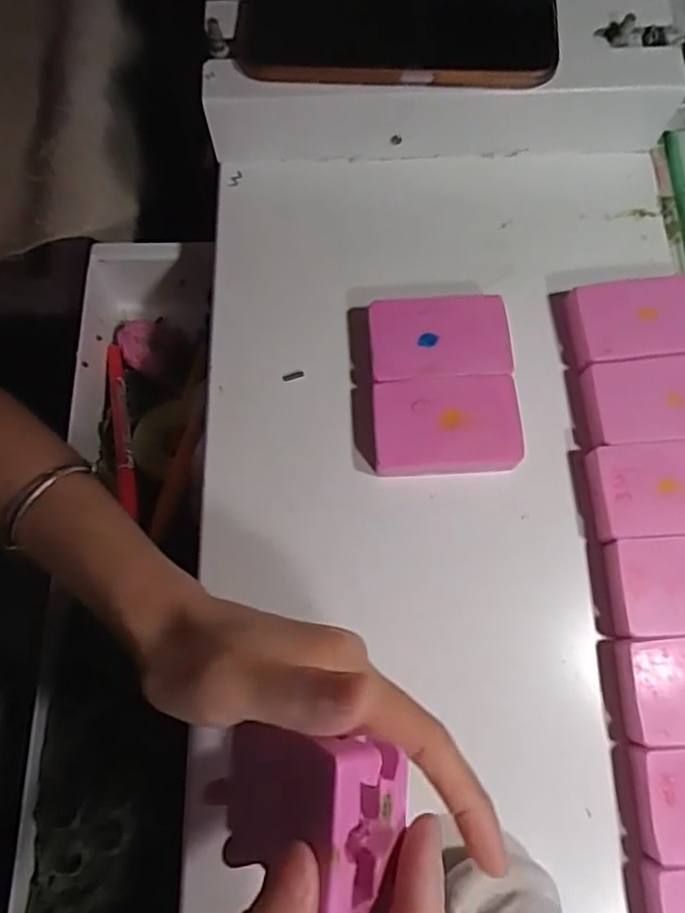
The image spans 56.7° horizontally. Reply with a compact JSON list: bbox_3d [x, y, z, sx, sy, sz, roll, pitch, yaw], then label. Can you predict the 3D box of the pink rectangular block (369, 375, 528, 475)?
[{"bbox_3d":[0.051,-0.015,0.314,0.070,0.021,0.046,-2,73,1],"label":"pink rectangular block"}]

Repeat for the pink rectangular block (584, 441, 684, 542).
[{"bbox_3d":[0.155,0.016,0.301,0.072,0.011,0.044,-3,73,1],"label":"pink rectangular block"}]

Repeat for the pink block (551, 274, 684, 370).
[{"bbox_3d":[0.152,-0.070,0.329,0.072,0.015,0.046,-5,73,0],"label":"pink block"}]

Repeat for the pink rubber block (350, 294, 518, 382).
[{"bbox_3d":[0.044,-0.059,0.328,0.079,0.018,0.046,-3,73,1],"label":"pink rubber block"}]

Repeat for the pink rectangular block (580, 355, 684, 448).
[{"bbox_3d":[0.155,-0.027,0.315,0.070,0.012,0.044,-4,73,0],"label":"pink rectangular block"}]

